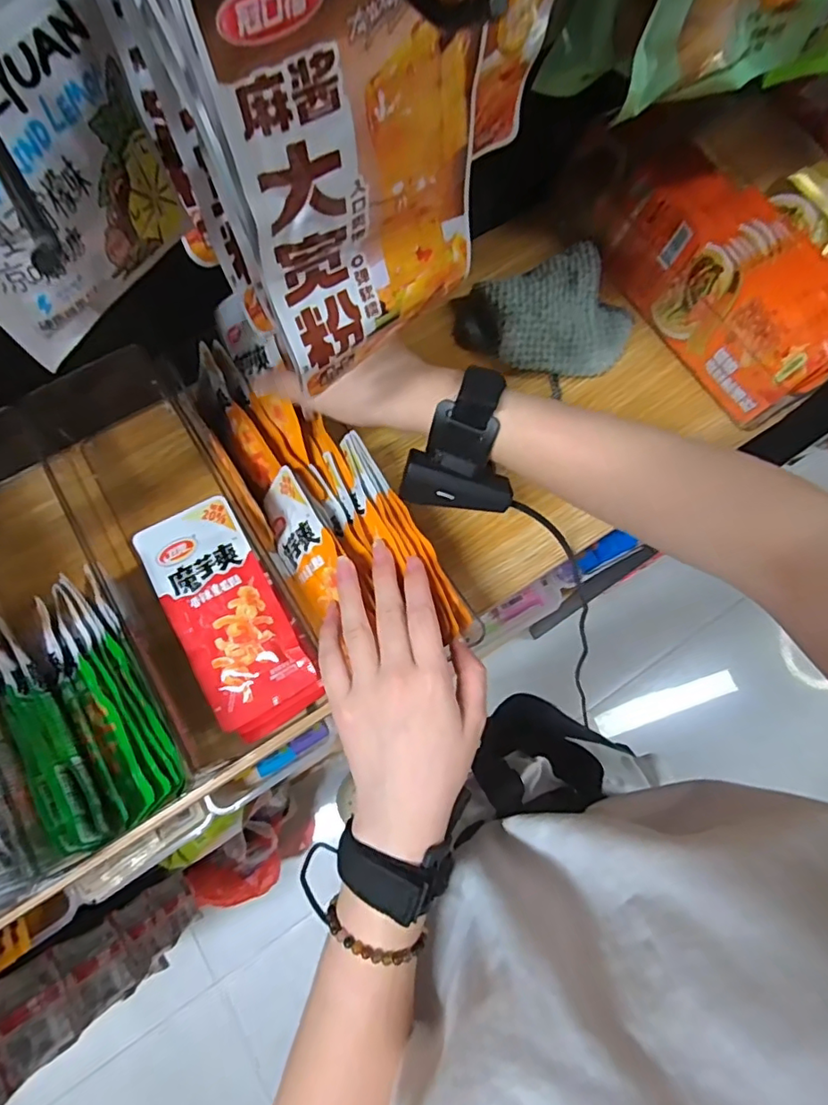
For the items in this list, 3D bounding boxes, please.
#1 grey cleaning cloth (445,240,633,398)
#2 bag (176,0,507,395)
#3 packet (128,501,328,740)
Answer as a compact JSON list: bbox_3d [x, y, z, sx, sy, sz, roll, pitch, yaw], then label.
[{"bbox_3d":[0.114,-0.195,0.465,0.133,0.034,0.114,-25,74,-7],"label":"grey cleaning cloth"},{"bbox_3d":[-0.013,-0.125,0.183,0.089,0.126,0.021,-42,77,-12],"label":"bag"},{"bbox_3d":[-0.128,0.042,0.379,0.069,0.017,0.163,-30,75,-9],"label":"packet"}]

